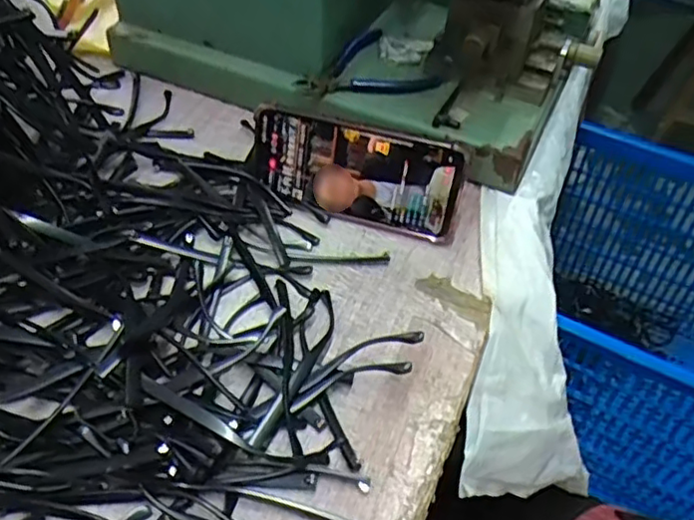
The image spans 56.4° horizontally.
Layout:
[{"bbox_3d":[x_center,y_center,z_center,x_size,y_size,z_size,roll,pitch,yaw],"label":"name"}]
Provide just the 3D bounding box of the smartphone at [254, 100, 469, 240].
[{"bbox_3d":[0.006,-0.066,0.492,0.160,0.079,0.009,14,33,8],"label":"smartphone"}]

